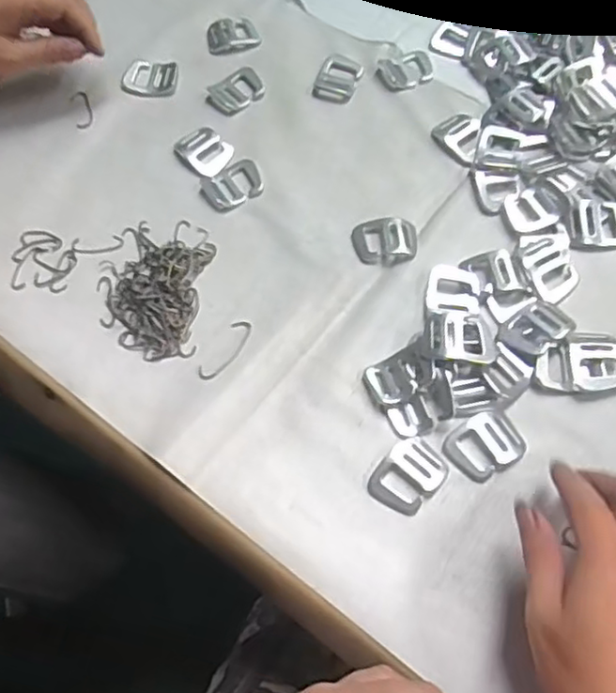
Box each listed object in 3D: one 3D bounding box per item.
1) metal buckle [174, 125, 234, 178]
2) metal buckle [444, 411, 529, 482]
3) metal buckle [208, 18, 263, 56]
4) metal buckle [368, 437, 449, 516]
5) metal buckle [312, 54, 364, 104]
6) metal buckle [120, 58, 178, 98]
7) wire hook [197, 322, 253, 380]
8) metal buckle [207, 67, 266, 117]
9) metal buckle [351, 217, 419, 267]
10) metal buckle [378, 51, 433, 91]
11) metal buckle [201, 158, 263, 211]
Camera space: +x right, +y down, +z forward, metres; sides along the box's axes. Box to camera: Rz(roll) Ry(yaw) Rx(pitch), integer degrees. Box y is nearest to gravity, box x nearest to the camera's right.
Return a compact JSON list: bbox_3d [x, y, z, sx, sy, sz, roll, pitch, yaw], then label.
[{"bbox_3d":[-0.079,-0.152,0.508,0.046,0.004,0.036,41,73,19],"label":"metal buckle"},{"bbox_3d":[0.108,0.060,0.399,0.047,0.004,0.035,-31,67,-11],"label":"metal buckle"},{"bbox_3d":[-0.065,-0.268,0.560,0.045,0.004,0.037,-15,65,-4],"label":"metal buckle"},{"bbox_3d":[0.061,0.078,0.394,0.035,0.004,0.045,39,73,18],"label":"metal buckle"},{"bbox_3d":[0.024,-0.221,0.540,0.035,0.004,0.050,21,68,12],"label":"metal buckle"},{"bbox_3d":[-0.131,-0.223,0.544,0.044,0.006,0.037,5,66,5],"label":"metal buckle"},{"bbox_3d":[-0.054,0.002,0.434,0.017,0.004,0.049,28,70,15],"label":"wire hook"},{"bbox_3d":[-0.058,-0.208,0.535,0.046,0.004,0.036,-35,68,-13],"label":"metal buckle"},{"bbox_3d":[0.055,-0.076,0.466,0.046,0.008,0.037,5,66,5],"label":"metal buckle"},{"bbox_3d":[0.082,-0.227,0.538,0.044,0.004,0.036,-18,66,-6],"label":"metal buckle"},{"bbox_3d":[-0.056,-0.123,0.494,0.046,0.004,0.036,-38,69,-14],"label":"metal buckle"}]

